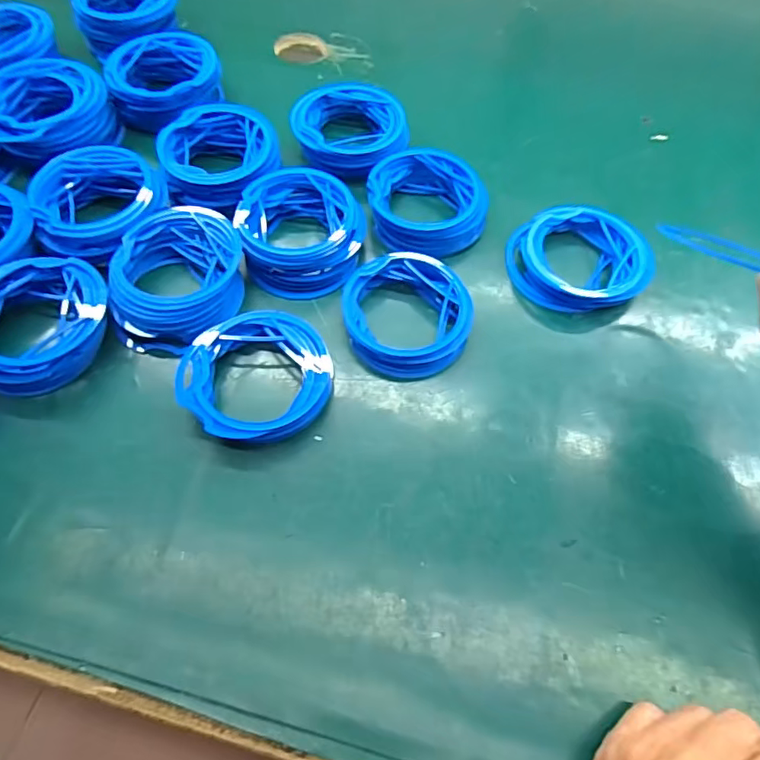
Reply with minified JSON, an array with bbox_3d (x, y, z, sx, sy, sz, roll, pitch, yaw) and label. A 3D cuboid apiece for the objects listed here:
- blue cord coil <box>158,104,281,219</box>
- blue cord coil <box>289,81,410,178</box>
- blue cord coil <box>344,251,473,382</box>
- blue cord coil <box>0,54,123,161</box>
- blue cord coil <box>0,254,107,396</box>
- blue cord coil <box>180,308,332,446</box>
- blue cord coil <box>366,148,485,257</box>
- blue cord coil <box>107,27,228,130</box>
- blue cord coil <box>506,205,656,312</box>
[{"bbox_3d":[-0.140,-0.200,0.484,0.098,0.044,0.093,0,61,0],"label":"blue cord coil"},{"bbox_3d":[-0.029,-0.234,0.509,0.096,0.039,0.102,0,61,0],"label":"blue cord coil"},{"bbox_3d":[0.021,-0.052,0.420,0.095,0.026,0.098,0,61,0],"label":"blue cord coil"},{"bbox_3d":[-0.305,-0.241,0.492,0.083,0.048,0.110,34,67,17],"label":"blue cord coil"},{"bbox_3d":[-0.253,-0.042,0.400,0.095,0.039,0.103,0,61,0],"label":"blue cord coil"},{"bbox_3d":[-0.088,-0.003,0.390,0.104,0.027,0.097,0,61,0],"label":"blue cord coil"},{"bbox_3d":[0.042,-0.154,0.472,0.102,0.038,0.095,-5,61,-3],"label":"blue cord coil"},{"bbox_3d":[-0.206,-0.290,0.524,0.093,0.048,0.102,0,61,0],"label":"blue cord coil"},{"bbox_3d":[0.162,-0.098,0.446,0.103,0.026,0.097,0,61,0],"label":"blue cord coil"}]

